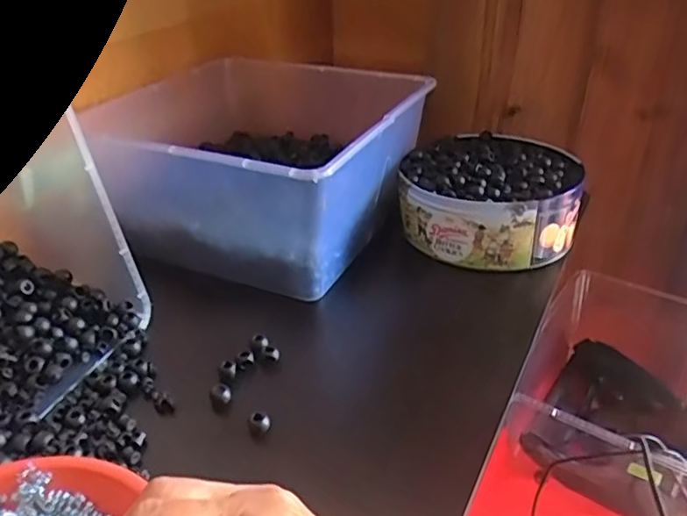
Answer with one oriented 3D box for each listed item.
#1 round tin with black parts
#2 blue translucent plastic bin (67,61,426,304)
[{"bbox_3d":[0.161,-0.068,0.663,0.175,0.073,0.178,11,34,18],"label":"round tin with black parts"},{"bbox_3d":[-0.078,-0.113,0.679,0.281,0.137,0.324,12,34,20],"label":"blue translucent plastic bin"}]

